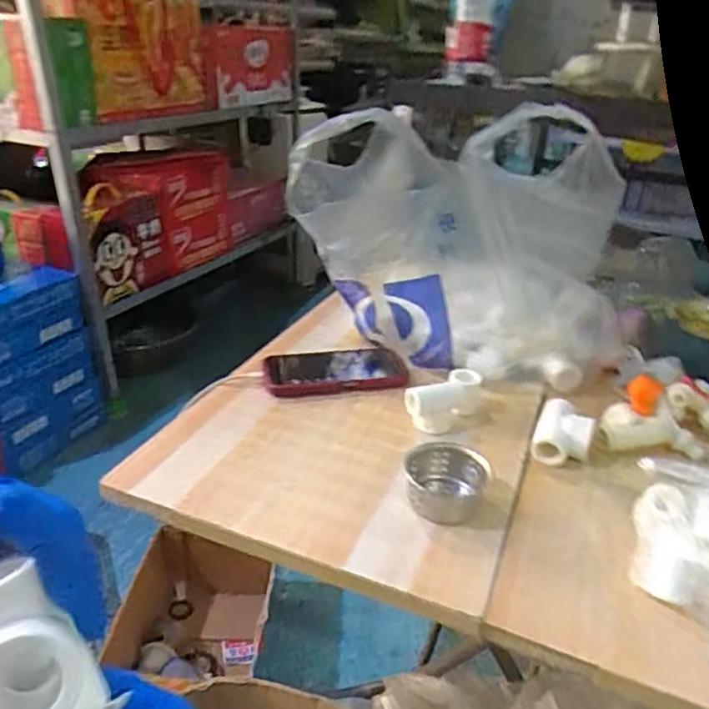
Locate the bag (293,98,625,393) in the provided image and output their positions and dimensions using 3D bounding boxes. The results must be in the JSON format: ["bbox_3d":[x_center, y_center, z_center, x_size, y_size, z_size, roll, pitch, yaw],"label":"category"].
[{"bbox_3d":[0.125,-0.167,0.777,0.378,0.287,0.243,24,34,36],"label":"bag"}]

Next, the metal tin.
[{"bbox_3d":[0.080,0.110,0.553,0.070,0.037,0.068,2,27,-1],"label":"metal tin"}]

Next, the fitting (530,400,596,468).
[{"bbox_3d":[0.208,0.079,0.628,0.053,0.043,0.068,15,29,21],"label":"fitting"}]

